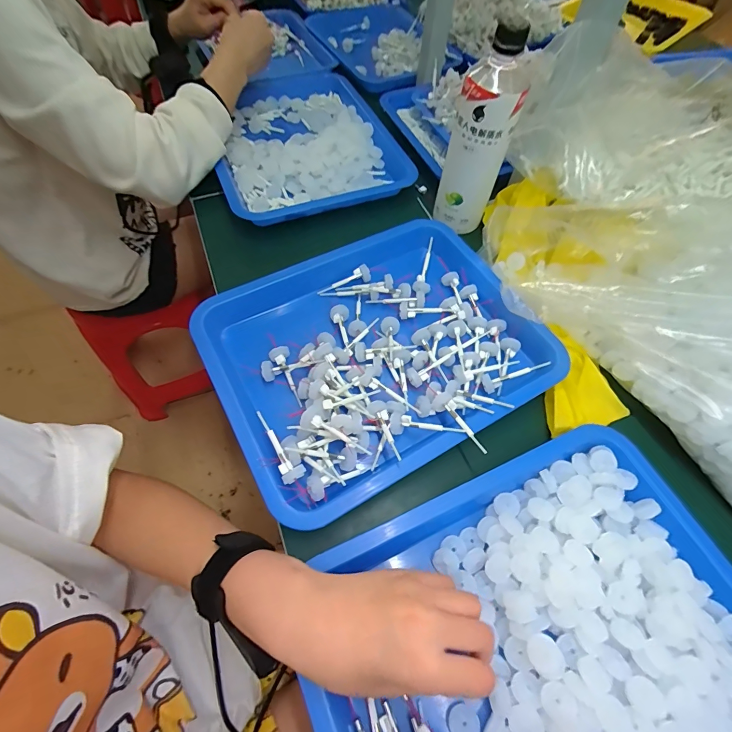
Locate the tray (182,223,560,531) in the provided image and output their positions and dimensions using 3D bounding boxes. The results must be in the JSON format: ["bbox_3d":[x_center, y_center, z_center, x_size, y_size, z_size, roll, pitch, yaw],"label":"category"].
[{"bbox_3d":[0.015,-0.022,0.405,0.335,0.042,0.263,-27,65,-16],"label":"tray"}]

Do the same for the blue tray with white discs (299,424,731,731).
[{"bbox_3d":[0.135,0.212,0.272,0.335,0.037,0.261,-21,64,-14],"label":"blue tray with white discs"}]

